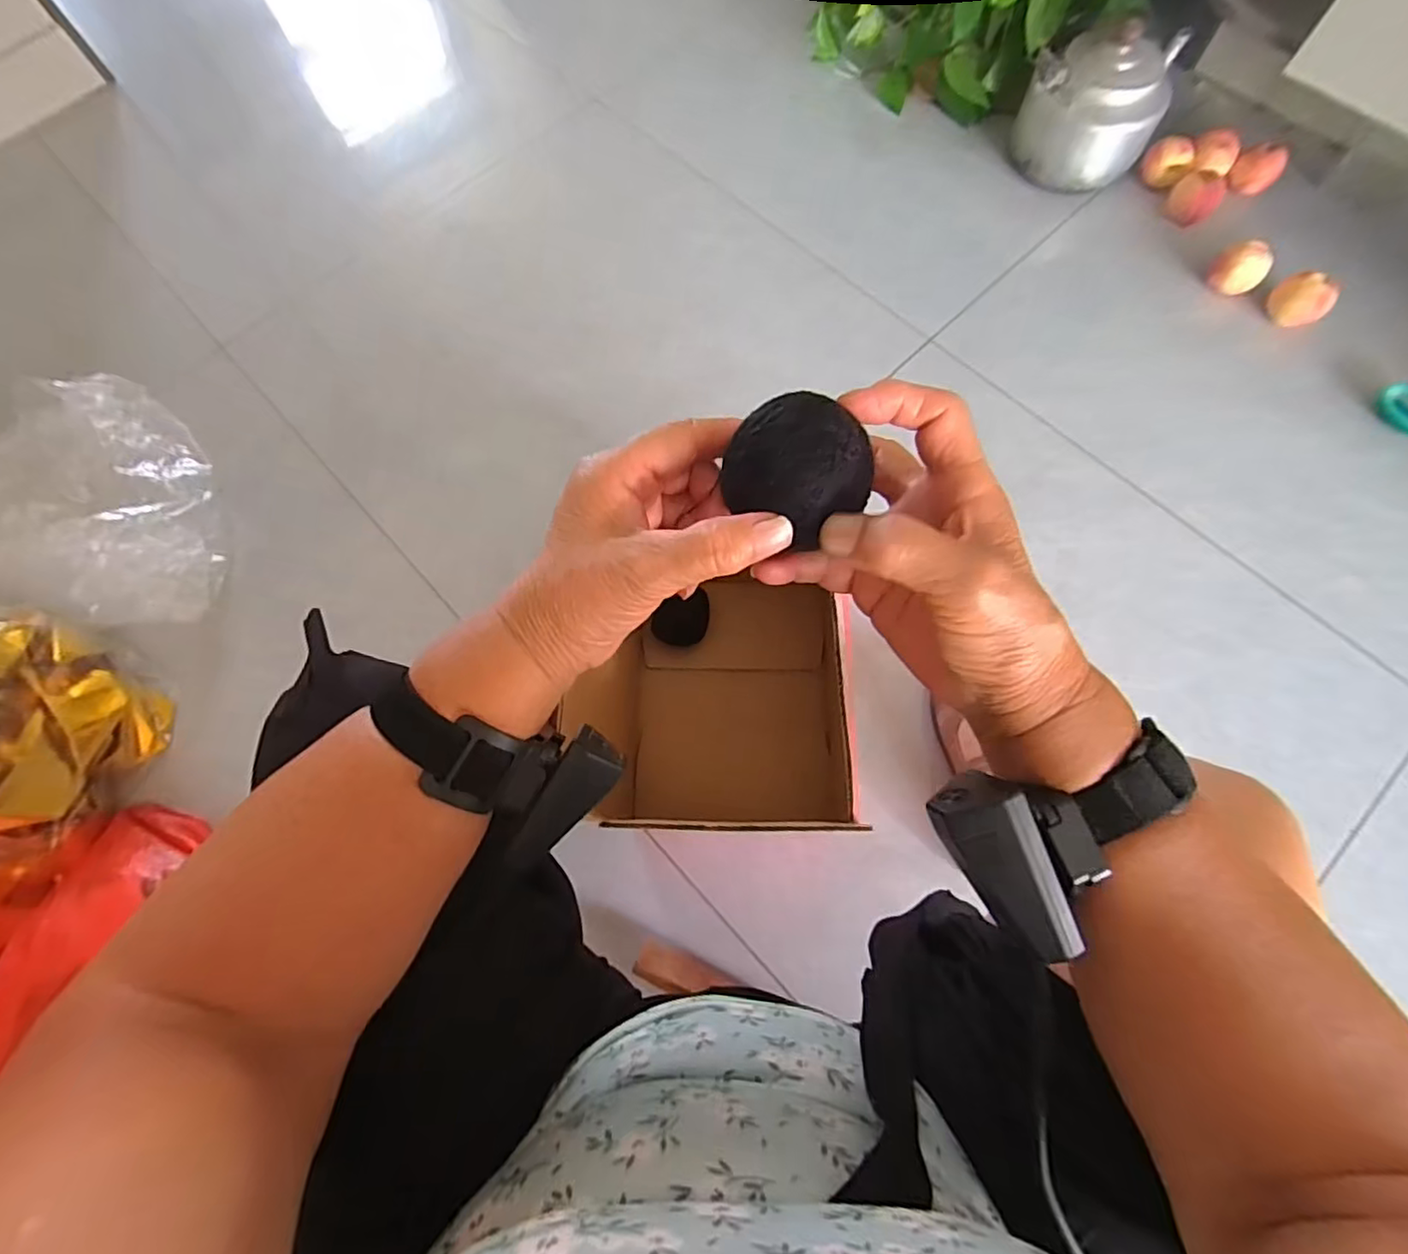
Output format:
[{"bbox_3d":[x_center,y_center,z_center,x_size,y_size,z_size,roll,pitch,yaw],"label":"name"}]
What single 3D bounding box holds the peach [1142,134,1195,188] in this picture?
[{"bbox_3d":[0.754,-0.757,1.028,0.067,0.066,0.067,33,76,12],"label":"peach"}]

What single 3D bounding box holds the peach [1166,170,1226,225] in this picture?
[{"bbox_3d":[0.781,-0.683,1.007,0.073,0.062,0.073,33,76,12],"label":"peach"}]

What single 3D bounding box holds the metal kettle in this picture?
[{"bbox_3d":[0.628,-0.843,1.004,0.198,0.170,0.244,28,75,11],"label":"metal kettle"}]

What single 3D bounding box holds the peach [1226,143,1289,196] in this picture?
[{"bbox_3d":[0.893,-0.738,1.019,0.065,0.060,0.065,38,77,13],"label":"peach"}]

